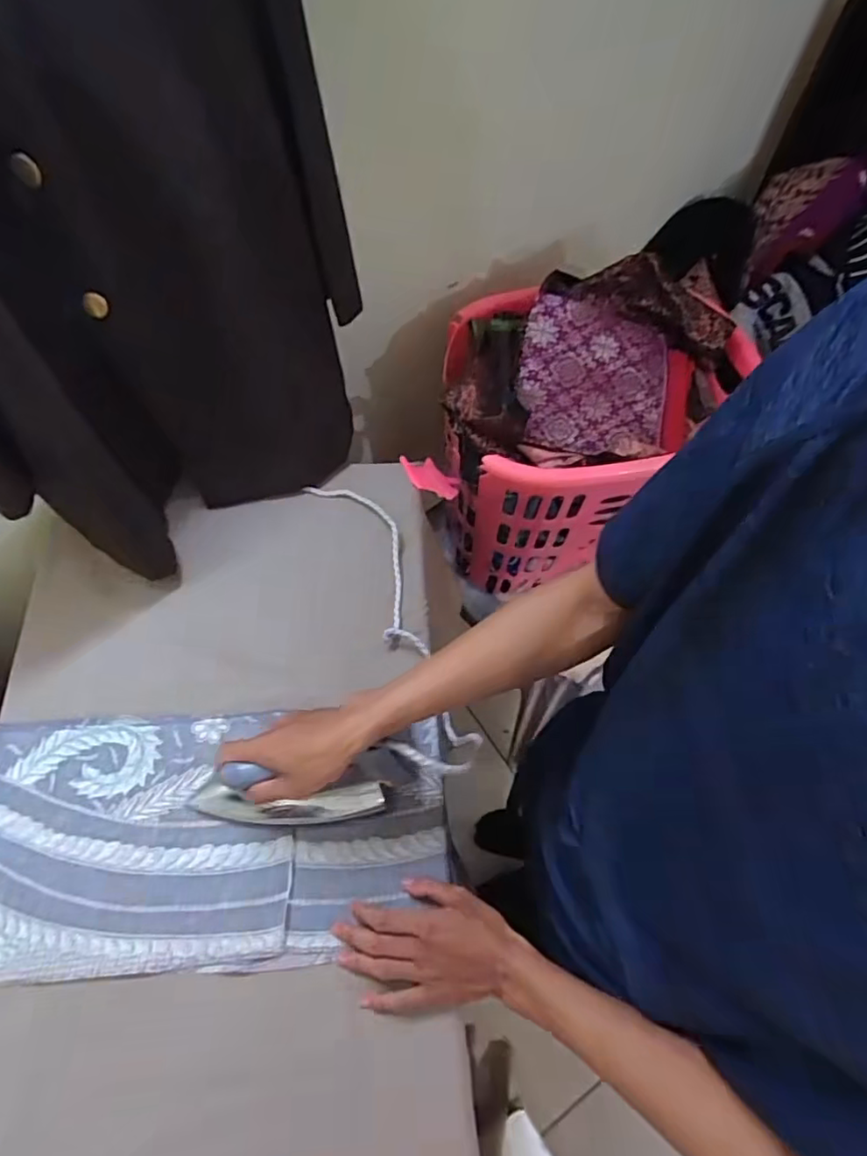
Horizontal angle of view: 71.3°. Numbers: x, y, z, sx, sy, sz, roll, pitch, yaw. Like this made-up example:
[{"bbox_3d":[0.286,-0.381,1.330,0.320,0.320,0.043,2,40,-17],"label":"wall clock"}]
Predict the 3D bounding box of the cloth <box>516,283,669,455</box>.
[{"bbox_3d":[0.229,-0.286,0.853,0.217,0.033,0.230,12,83,-11],"label":"cloth"}]

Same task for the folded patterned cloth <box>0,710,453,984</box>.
[{"bbox_3d":[-0.227,0.250,0.595,0.472,0.023,0.232,-2,63,-3],"label":"folded patterned cloth"}]

